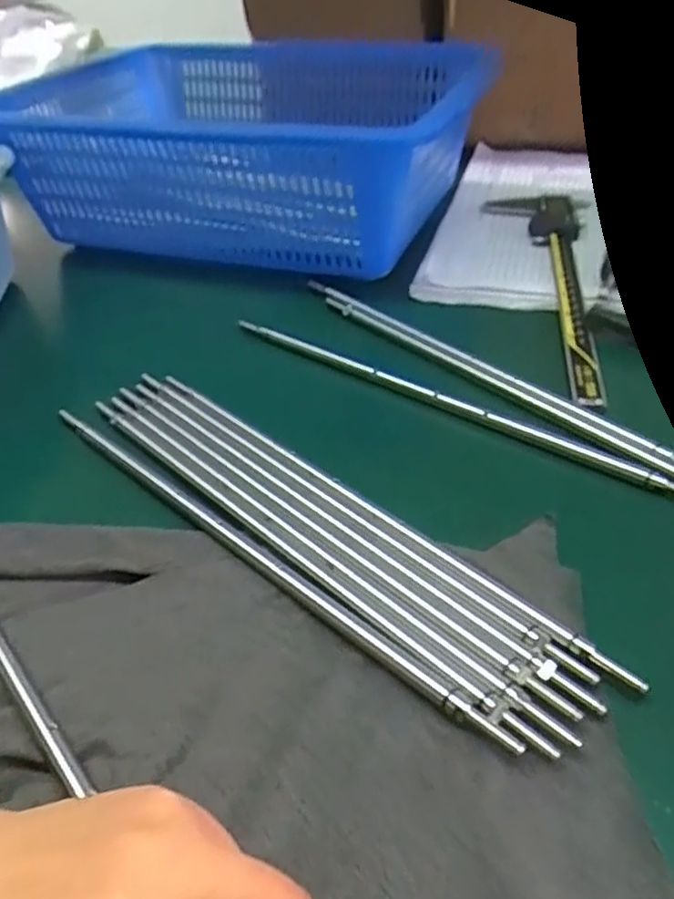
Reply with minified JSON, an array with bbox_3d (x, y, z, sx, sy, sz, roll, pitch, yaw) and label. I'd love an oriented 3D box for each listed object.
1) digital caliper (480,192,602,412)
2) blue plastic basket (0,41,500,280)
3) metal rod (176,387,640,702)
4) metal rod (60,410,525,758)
[{"bbox_3d":[0.130,-0.115,0.453,0.074,0.012,0.264,8,41,11],"label":"digital caliper"},{"bbox_3d":[-0.071,-0.232,0.542,0.319,0.116,0.231,8,41,12],"label":"blue plastic basket"},{"bbox_3d":[0.004,0.019,0.301,0.269,0.004,0.009,31,52,34],"label":"metal rod"},{"bbox_3d":[-0.042,0.038,0.285,0.266,0.008,0.009,29,51,34],"label":"metal rod"}]

